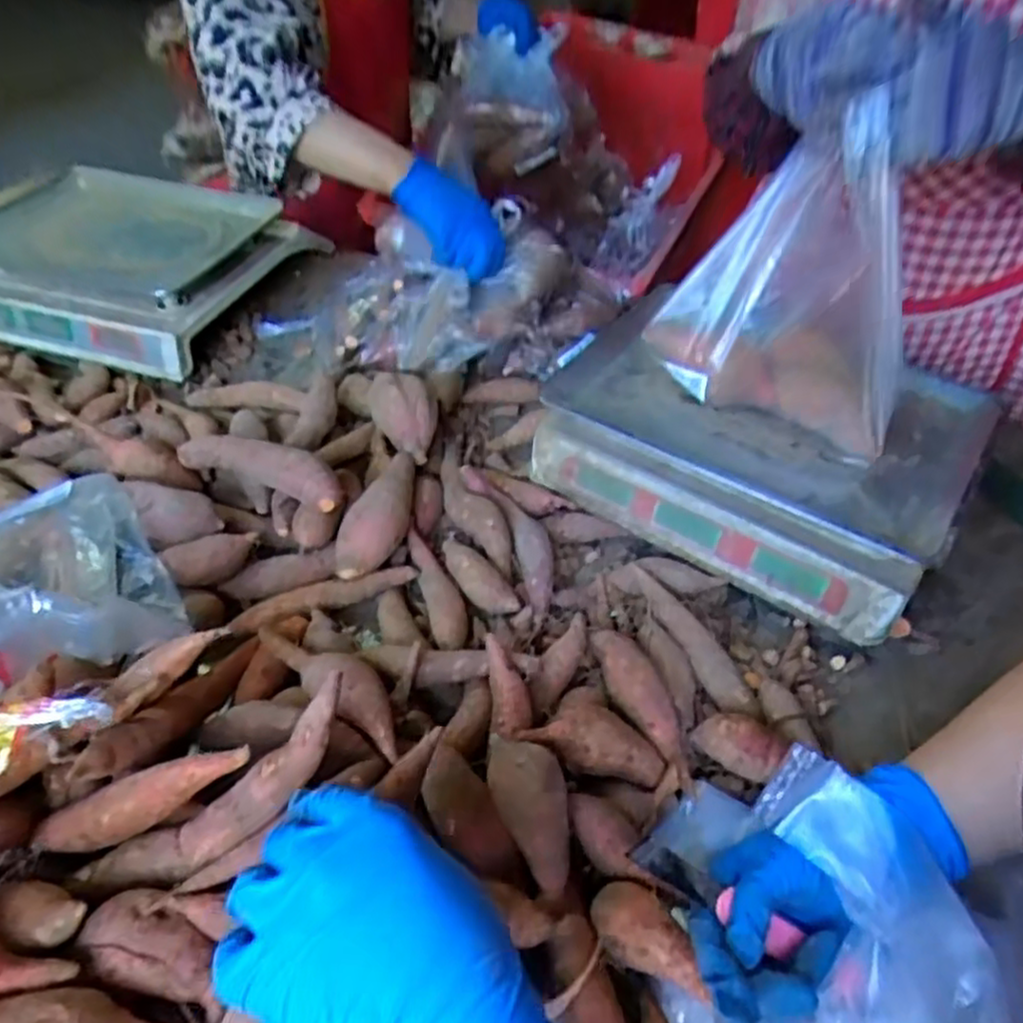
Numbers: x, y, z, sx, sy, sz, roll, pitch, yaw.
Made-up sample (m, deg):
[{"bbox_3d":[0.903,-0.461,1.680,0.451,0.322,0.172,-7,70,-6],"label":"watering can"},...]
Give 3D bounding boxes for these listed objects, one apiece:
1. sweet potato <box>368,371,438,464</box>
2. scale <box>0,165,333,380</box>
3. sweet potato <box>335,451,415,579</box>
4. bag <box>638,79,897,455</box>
[{"bbox_3d":[-0.100,-0.091,0.698,0.063,0.055,0.102,-9,46,-10],"label":"sweet potato"},{"bbox_3d":[-0.483,-0.316,0.899,0.377,0.099,0.284,15,47,14],"label":"scale"},{"bbox_3d":[-0.104,-0.002,0.626,0.046,0.042,0.130,15,47,13],"label":"sweet potato"},{"bbox_3d":[0.221,-0.174,0.568,0.196,0.203,0.073,26,51,23],"label":"bag"}]

